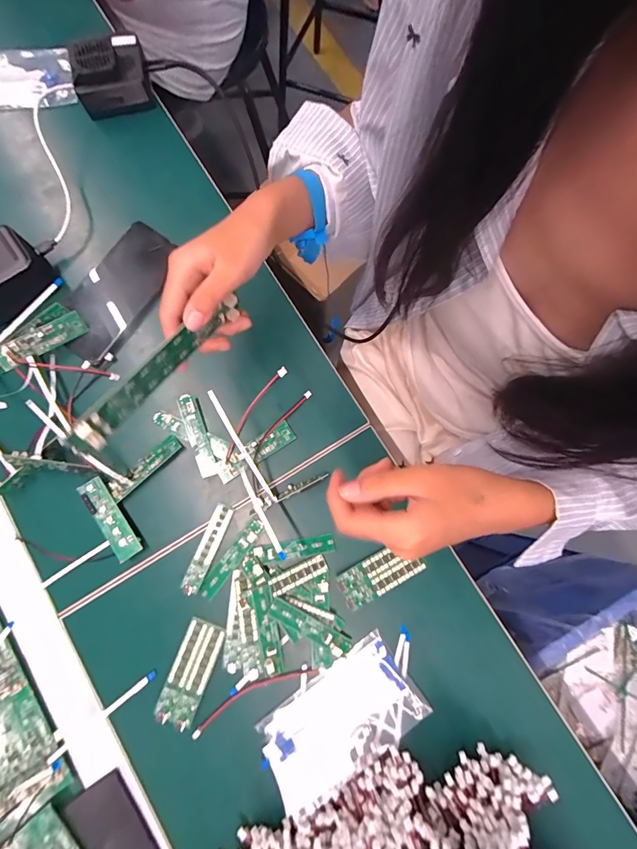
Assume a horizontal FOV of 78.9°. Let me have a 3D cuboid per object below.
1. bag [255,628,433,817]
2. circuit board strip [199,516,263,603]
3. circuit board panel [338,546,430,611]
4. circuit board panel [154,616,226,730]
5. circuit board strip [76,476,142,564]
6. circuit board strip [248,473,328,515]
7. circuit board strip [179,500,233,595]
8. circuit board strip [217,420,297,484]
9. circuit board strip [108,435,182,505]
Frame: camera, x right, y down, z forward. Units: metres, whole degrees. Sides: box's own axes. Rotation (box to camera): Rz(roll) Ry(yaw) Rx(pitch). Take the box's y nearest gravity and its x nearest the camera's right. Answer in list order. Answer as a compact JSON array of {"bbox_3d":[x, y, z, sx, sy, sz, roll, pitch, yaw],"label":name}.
[{"bbox_3d":[0.019,0.264,0.342,0.140,0.016,0.079,-34,81,-7],"label":"bag"},{"bbox_3d":[-0.082,0.126,0.367,0.017,0.009,0.085,37,80,6],"label":"circuit board strip"},{"bbox_3d":[0.058,0.140,0.365,0.079,0.005,0.036,-28,81,-6],"label":"circuit board panel"},{"bbox_3d":[-0.116,0.225,0.351,0.035,0.005,0.086,20,79,3],"label":"circuit board panel"},{"bbox_3d":[-0.198,0.089,0.367,0.023,0.004,0.083,-34,81,-17],"label":"circuit board strip"},{"bbox_3d":[-0.029,0.065,0.371,0.083,0.023,0.011,-23,80,-5],"label":"circuit board strip"},{"bbox_3d":[-0.106,0.117,0.367,0.020,0.008,0.083,23,79,3],"label":"circuit board strip"},{"bbox_3d":[-0.063,0.027,0.384,0.084,0.007,0.022,-32,81,-7],"label":"circuit board strip"},{"bbox_3d":[-0.171,0.042,0.381,0.078,0.007,0.019,-42,83,-8],"label":"circuit board strip"}]

